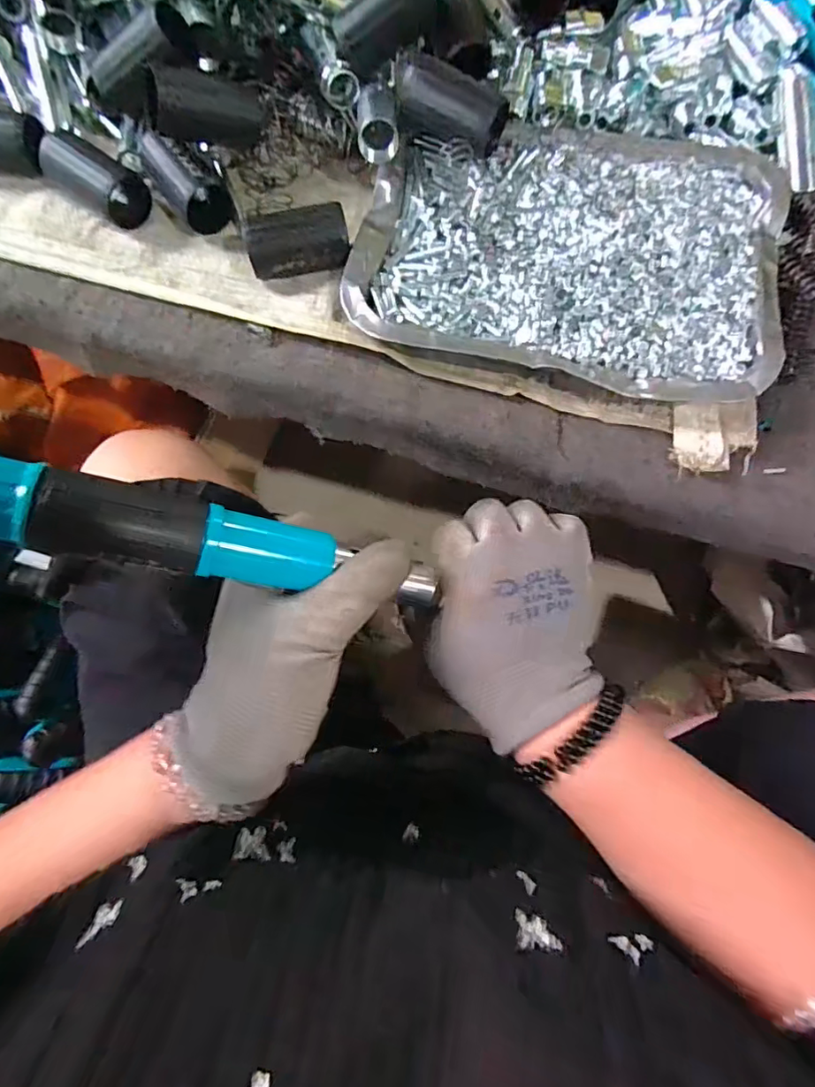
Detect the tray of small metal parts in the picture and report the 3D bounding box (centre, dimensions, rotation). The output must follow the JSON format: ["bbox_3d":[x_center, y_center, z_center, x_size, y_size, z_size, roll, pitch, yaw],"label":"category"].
[{"bbox_3d":[0.099,-0.182,0.337,0.248,0.035,0.177,12,73,2],"label":"tray of small metal parts"}]

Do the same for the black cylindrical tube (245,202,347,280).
[{"bbox_3d":[-0.066,-0.184,0.334,0.060,0.034,0.025,-17,74,-7],"label":"black cylindrical tube"}]

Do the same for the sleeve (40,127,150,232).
[{"bbox_3d":[-0.194,-0.229,0.344,0.068,0.032,0.034,38,76,9],"label":"sleeve"}]

